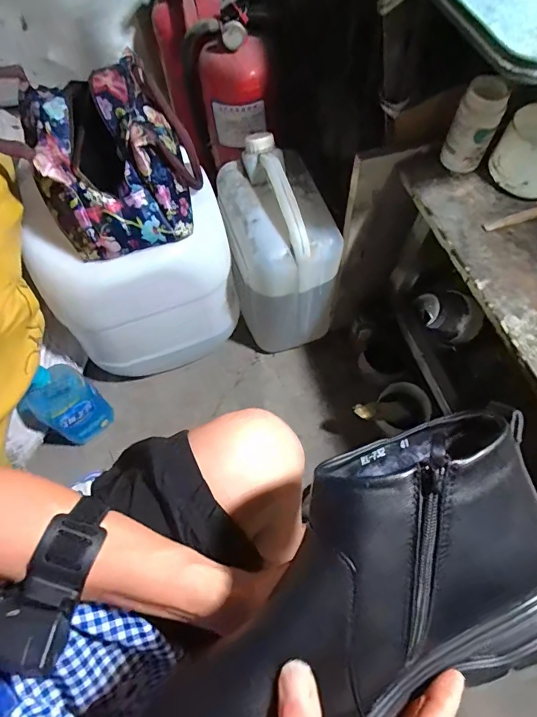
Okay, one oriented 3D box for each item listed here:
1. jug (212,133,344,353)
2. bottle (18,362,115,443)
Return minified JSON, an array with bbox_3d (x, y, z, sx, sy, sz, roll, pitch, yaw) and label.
[{"bbox_3d":[0.013,-0.180,0.778,0.154,0.296,0.219,-16,65,-6],"label":"jug"},{"bbox_3d":[-0.338,0.075,0.742,0.078,0.185,0.113,38,71,18],"label":"bottle"}]

